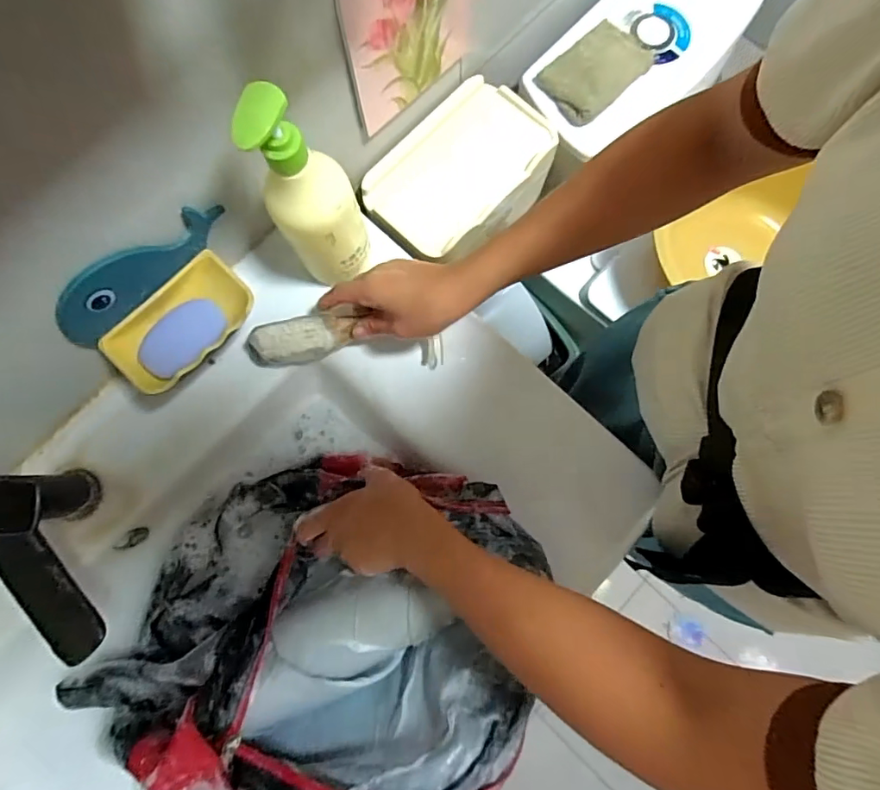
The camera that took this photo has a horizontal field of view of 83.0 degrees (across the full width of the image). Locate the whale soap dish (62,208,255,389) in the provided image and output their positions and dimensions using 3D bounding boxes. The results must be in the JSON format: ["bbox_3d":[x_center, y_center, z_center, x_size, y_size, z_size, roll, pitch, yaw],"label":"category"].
[{"bbox_3d":[-0.227,-0.075,0.434,0.159,0.098,0.083,-44,81,-7],"label":"whale soap dish"}]

